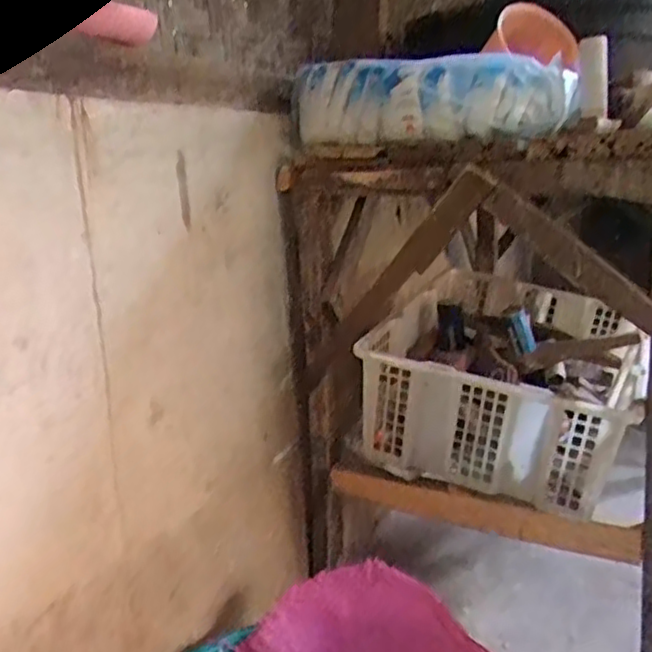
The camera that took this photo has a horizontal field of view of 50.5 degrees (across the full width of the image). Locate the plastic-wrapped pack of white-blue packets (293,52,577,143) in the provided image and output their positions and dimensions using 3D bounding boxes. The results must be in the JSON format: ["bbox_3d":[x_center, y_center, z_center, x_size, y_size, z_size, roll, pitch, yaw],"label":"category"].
[{"bbox_3d":[0.114,-0.282,0.866,0.346,0.094,0.090,9,17,38],"label":"plastic-wrapped pack of white-blue packets"}]

